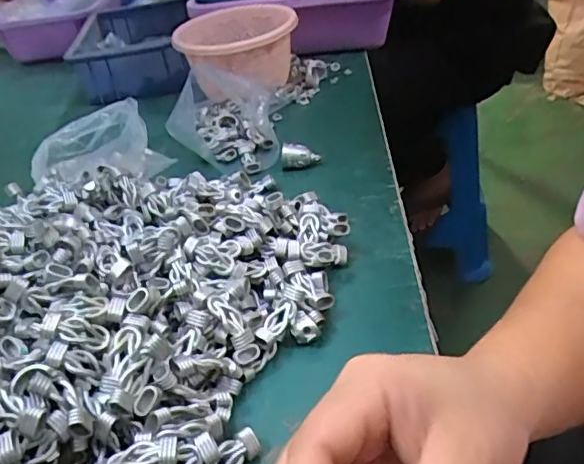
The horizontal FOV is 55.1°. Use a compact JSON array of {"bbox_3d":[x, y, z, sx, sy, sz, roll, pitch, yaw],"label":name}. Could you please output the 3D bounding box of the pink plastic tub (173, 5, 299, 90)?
[{"bbox_3d":[-0.060,-0.203,0.634,0.133,0.065,0.139,-12,35,-6],"label":"pink plastic tub"}]

